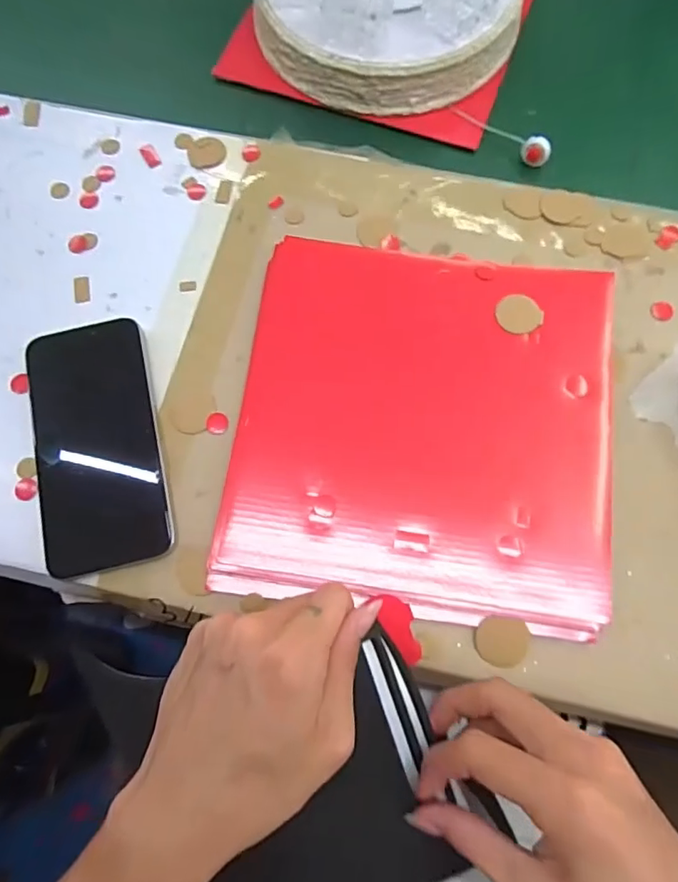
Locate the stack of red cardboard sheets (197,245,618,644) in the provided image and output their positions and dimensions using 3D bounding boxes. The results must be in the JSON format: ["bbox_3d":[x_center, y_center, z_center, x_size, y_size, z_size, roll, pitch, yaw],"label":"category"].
[{"bbox_3d":[0.052,-0.016,0.326,0.223,0.014,0.231,7,73,3],"label":"stack of red cardboard sheets"}]

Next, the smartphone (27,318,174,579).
[{"bbox_3d":[-0.150,0.001,0.326,0.075,0.011,0.152,-12,79,-3],"label":"smartphone"}]

